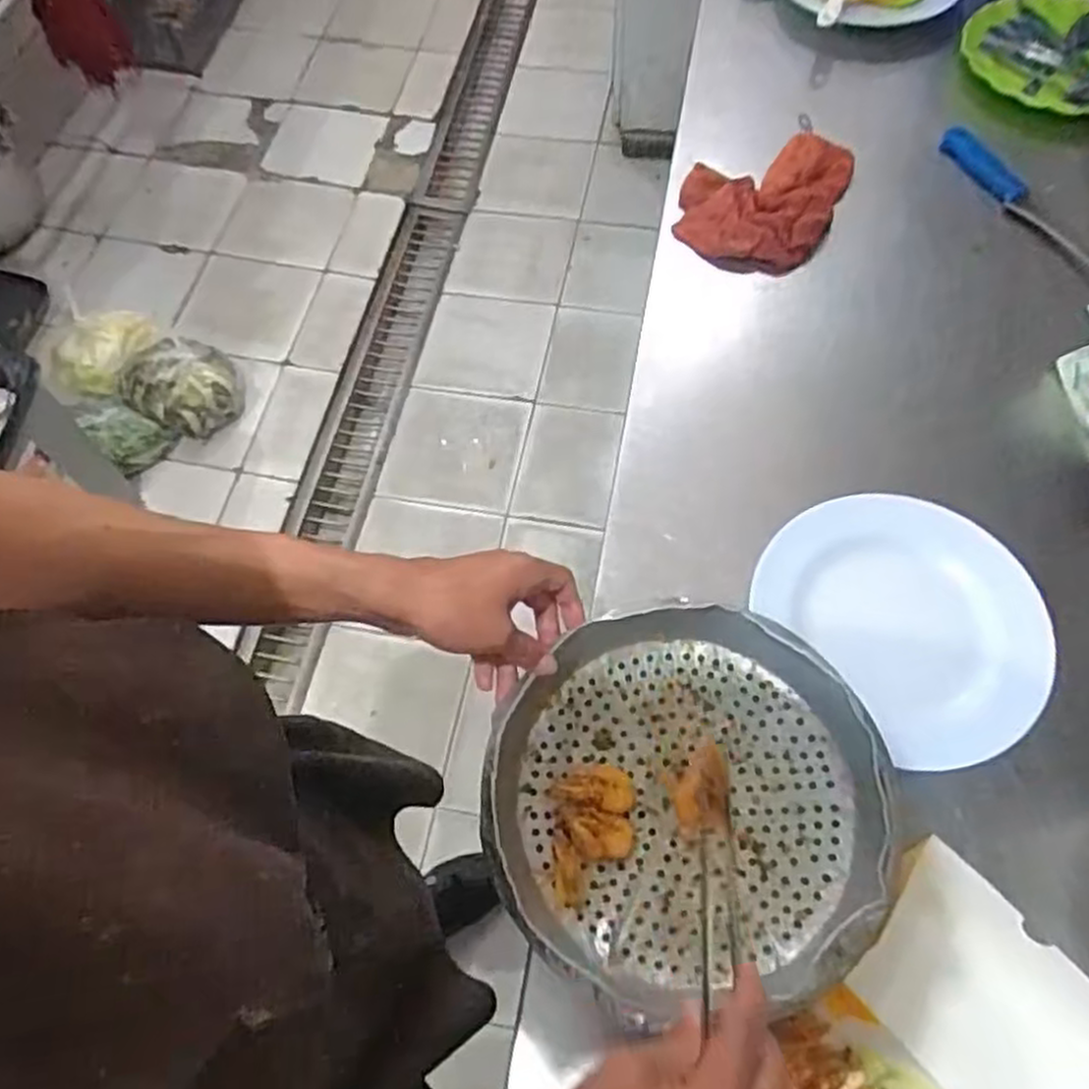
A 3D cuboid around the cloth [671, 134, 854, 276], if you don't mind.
[{"bbox_3d":[0.233,-0.380,0.822,0.157,0.030,0.213,23,67,14],"label":"cloth"}]

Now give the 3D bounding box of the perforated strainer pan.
[{"bbox_3d":[0.091,0.161,0.500,0.247,0.055,0.231,-7,63,0],"label":"perforated strainer pan"}]

